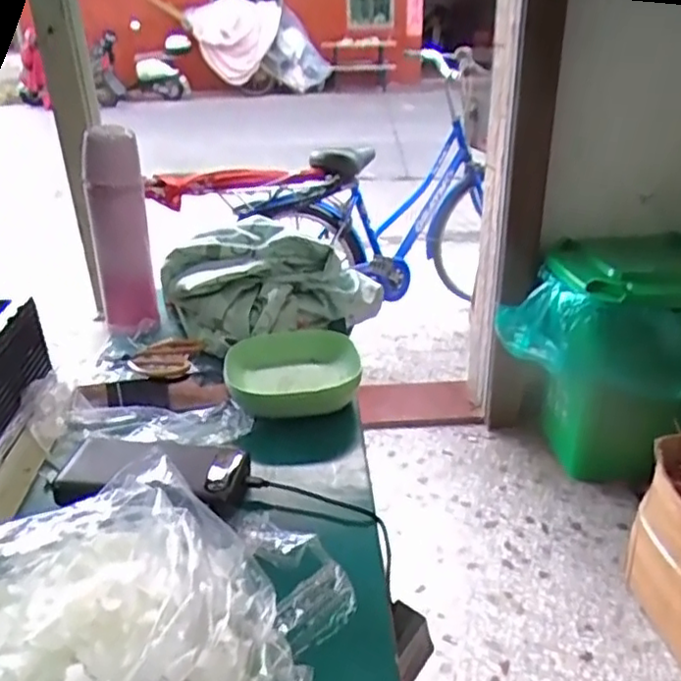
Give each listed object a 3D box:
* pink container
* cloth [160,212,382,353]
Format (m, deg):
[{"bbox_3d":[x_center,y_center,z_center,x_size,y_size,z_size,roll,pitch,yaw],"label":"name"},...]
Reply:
[{"bbox_3d":[-0.261,-0.118,0.784,0.067,0.243,0.058,-12,29,-21],"label":"pink container"},{"bbox_3d":[-0.085,-0.082,0.850,0.244,0.112,0.163,-23,34,-36],"label":"cloth"}]

